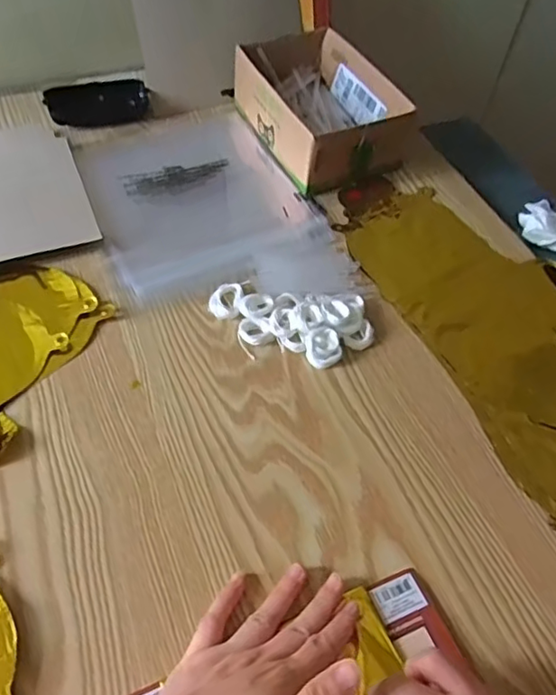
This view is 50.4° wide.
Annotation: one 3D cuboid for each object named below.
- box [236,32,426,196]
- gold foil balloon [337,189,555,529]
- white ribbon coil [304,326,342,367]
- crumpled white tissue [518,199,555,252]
[{"bbox_3d":[0.049,-0.271,0.667,0.147,0.070,0.203,-20,57,-19],"label":"box"},{"bbox_3d":[0.220,0.000,0.506,0.176,0.008,0.404,-19,57,-18],"label":"gold foil balloon"},{"bbox_3d":[0.036,0.000,0.484,0.028,0.017,0.030,2,53,-3],"label":"white ribbon coil"},{"bbox_3d":[0.281,-0.130,0.618,0.058,0.023,0.088,-10,55,-12],"label":"crumpled white tissue"}]

